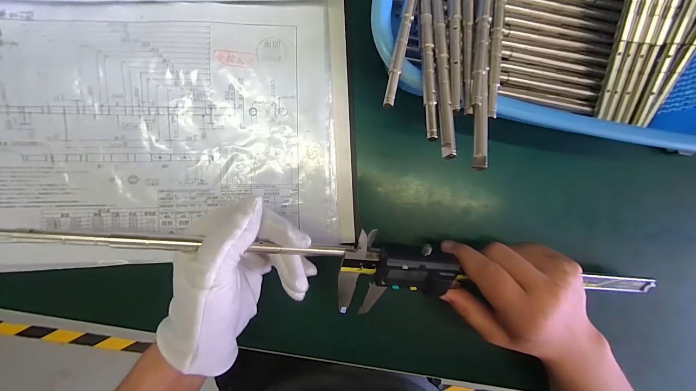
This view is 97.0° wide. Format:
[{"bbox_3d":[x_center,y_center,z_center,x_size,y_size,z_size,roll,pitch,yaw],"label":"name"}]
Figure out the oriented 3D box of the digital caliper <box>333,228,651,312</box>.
[{"bbox_3d":[0.131,0.067,0.244,0.276,0.020,0.057,6,90,-13],"label":"digital caliper"}]

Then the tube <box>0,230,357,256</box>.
[{"bbox_3d":[-0.097,0.030,0.188,0.205,0.007,0.007,6,90,-15],"label":"tube"}]

